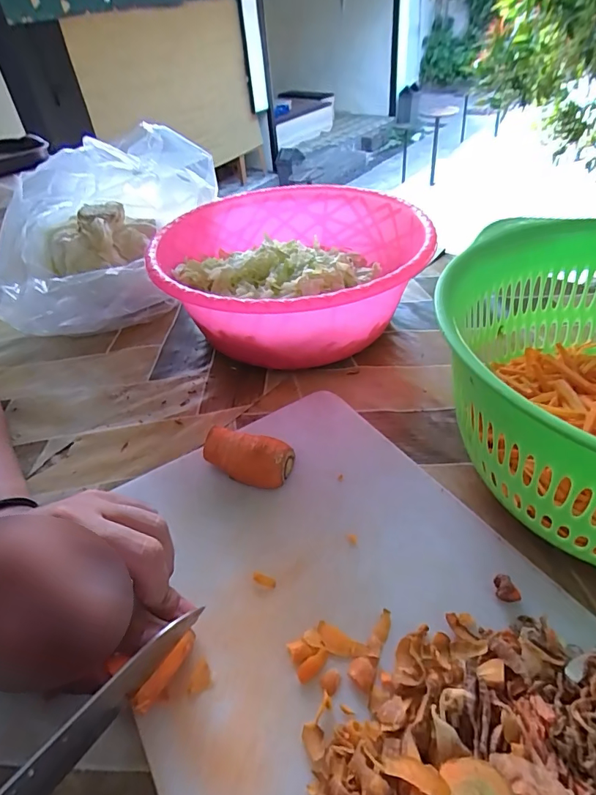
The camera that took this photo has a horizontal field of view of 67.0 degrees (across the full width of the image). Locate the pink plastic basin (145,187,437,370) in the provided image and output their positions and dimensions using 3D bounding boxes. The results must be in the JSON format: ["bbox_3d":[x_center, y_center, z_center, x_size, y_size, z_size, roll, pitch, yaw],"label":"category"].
[{"bbox_3d":[-0.004,-0.107,0.413,0.221,0.090,0.231,-3,41,3],"label":"pink plastic basin"}]

